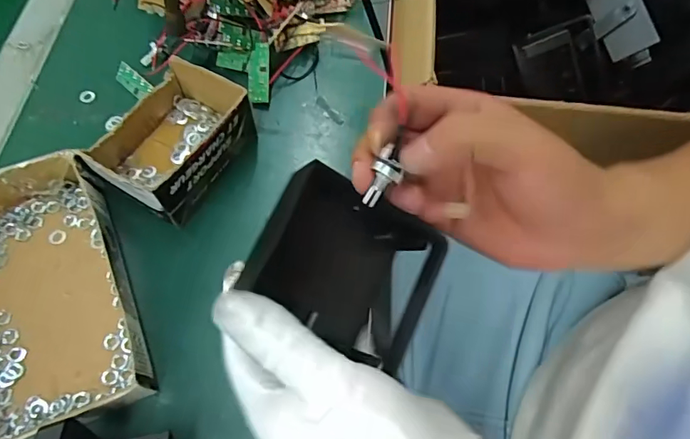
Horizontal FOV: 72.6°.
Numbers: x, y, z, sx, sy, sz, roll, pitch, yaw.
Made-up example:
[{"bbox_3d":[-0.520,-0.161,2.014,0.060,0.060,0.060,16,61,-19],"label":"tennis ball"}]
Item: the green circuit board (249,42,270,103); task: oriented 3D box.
[{"bbox_3d":[-0.072,-0.123,0.393,0.018,0.006,0.048,3,93,1],"label":"green circuit board"}]

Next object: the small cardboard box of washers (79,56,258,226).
[{"bbox_3d":[-0.128,-0.059,0.346,0.088,0.045,0.112,30,68,13],"label":"small cardboard box of washers"}]

